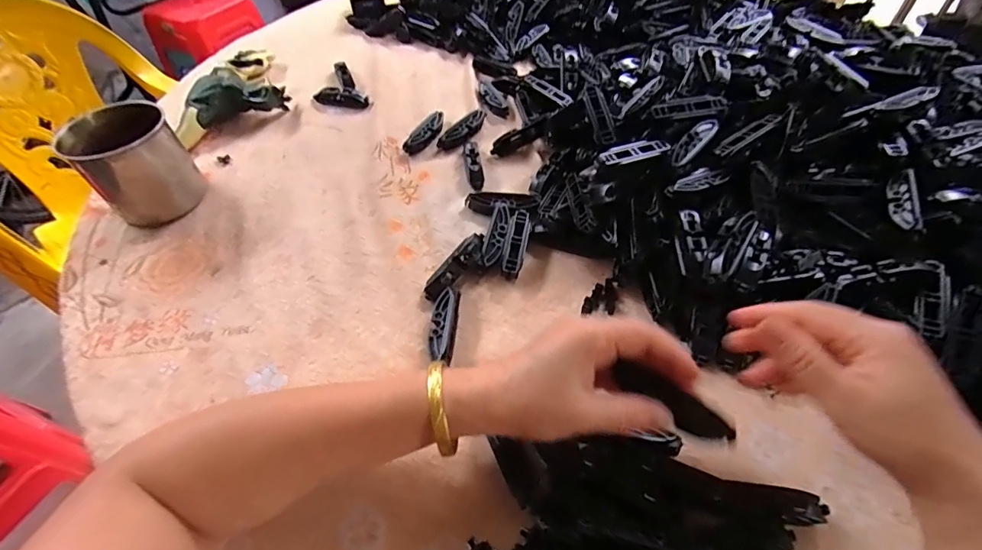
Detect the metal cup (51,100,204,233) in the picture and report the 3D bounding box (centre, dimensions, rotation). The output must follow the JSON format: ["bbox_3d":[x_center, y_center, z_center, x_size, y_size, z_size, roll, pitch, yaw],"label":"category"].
[{"bbox_3d":[-0.370,-0.117,0.470,0.088,0.097,0.088,33,61,26],"label":"metal cup"}]

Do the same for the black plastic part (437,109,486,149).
[{"bbox_3d":[-0.033,-0.178,0.545,0.075,0.016,0.020,-39,59,-24],"label":"black plastic part"}]

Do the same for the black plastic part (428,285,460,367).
[{"bbox_3d":[-0.039,0.043,0.371,0.018,0.014,0.069,0,52,4],"label":"black plastic part"}]

